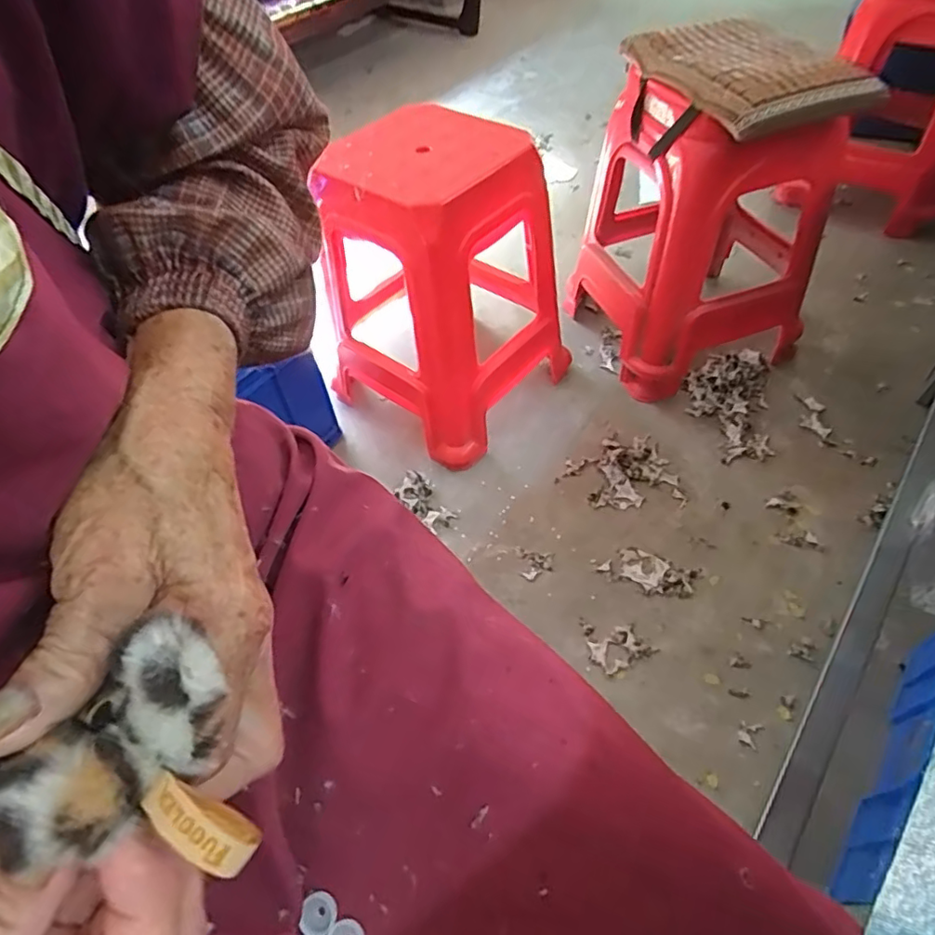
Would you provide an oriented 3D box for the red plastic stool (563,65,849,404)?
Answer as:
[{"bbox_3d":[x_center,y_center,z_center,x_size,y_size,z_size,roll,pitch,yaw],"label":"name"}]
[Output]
[{"bbox_3d":[0.484,-0.494,1.186,0.439,0.504,0.424,-18,53,-10],"label":"red plastic stool"}]

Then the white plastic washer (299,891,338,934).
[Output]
[{"bbox_3d":[-0.066,0.200,0.260,0.015,0.007,0.017,-3,69,4],"label":"white plastic washer"}]

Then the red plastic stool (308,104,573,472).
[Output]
[{"bbox_3d":[-0.027,-0.337,1.090,0.348,0.509,0.389,35,62,26],"label":"red plastic stool"}]

